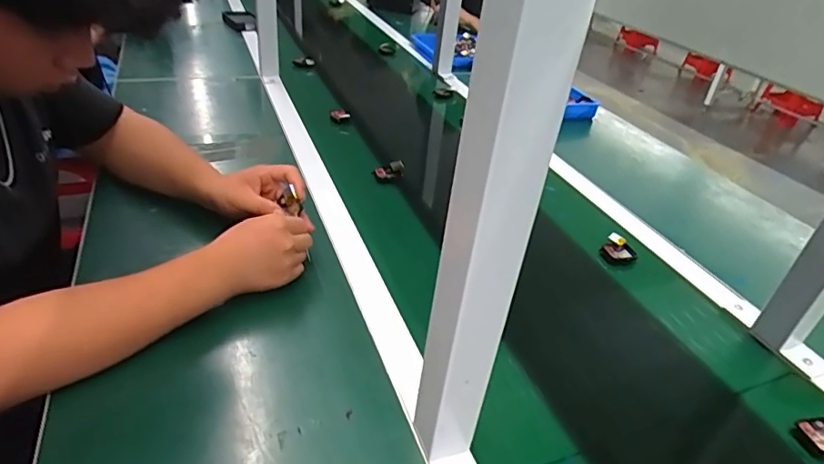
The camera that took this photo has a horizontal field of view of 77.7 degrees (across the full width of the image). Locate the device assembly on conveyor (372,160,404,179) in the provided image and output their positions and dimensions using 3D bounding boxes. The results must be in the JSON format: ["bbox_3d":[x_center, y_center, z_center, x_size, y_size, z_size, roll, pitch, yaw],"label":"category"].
[{"bbox_3d":[-0.038,-0.100,0.849,0.051,0.023,0.018,-17,39,-12],"label":"device assembly on conveyor"}]

